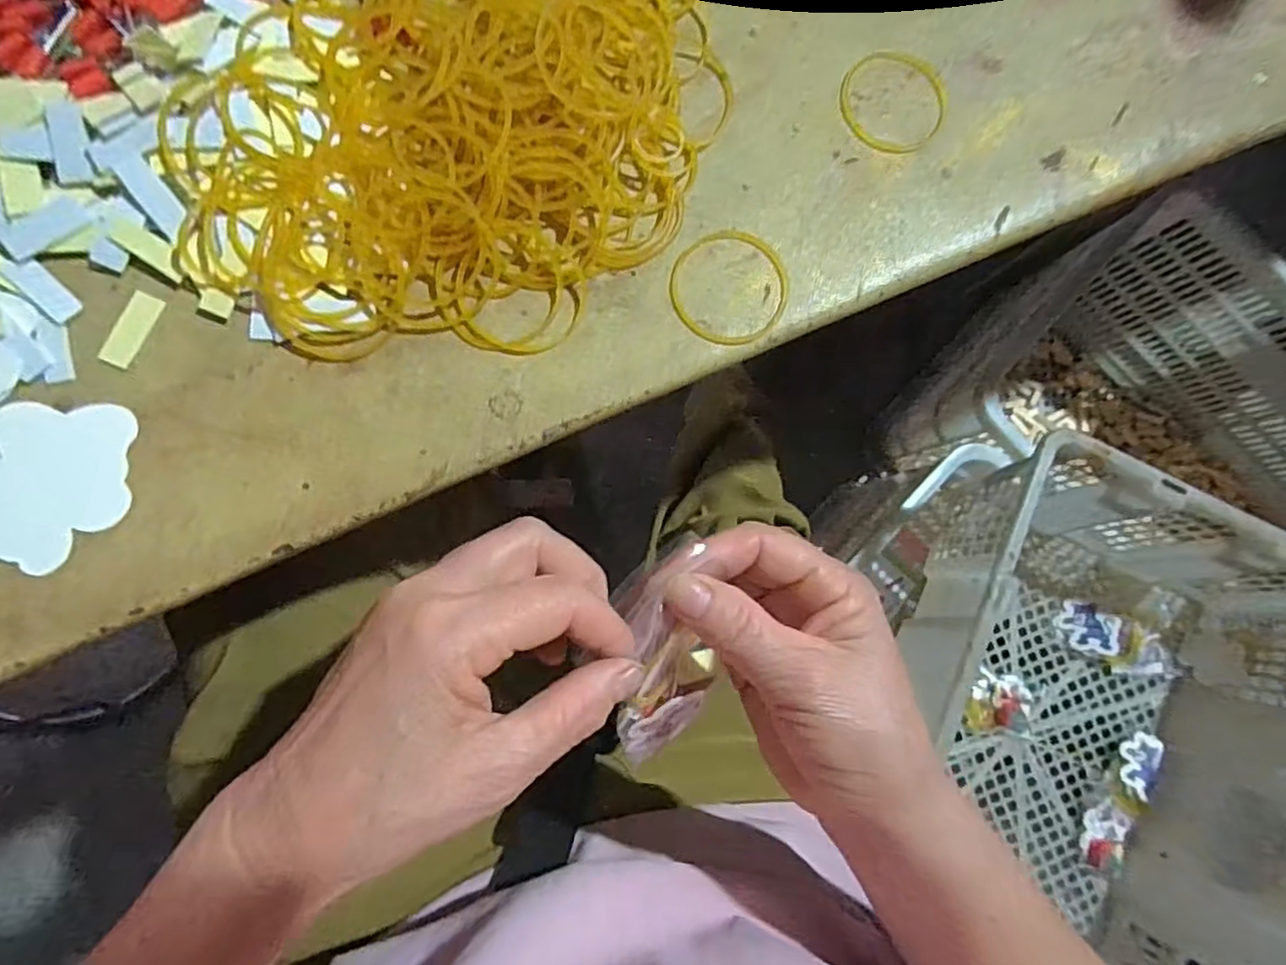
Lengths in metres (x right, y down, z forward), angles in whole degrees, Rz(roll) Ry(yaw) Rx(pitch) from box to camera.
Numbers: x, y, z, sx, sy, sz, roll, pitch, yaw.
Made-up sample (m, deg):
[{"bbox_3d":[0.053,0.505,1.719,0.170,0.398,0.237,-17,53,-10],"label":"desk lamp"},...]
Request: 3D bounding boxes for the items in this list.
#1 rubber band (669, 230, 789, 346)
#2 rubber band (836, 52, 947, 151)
[{"bbox_3d":[0.036,-0.081,0.274,0.050,0.004,0.049,1,85,-7],"label":"rubber band"},{"bbox_3d":[0.111,-0.168,0.293,0.048,0.004,0.048,1,85,-7],"label":"rubber band"}]

